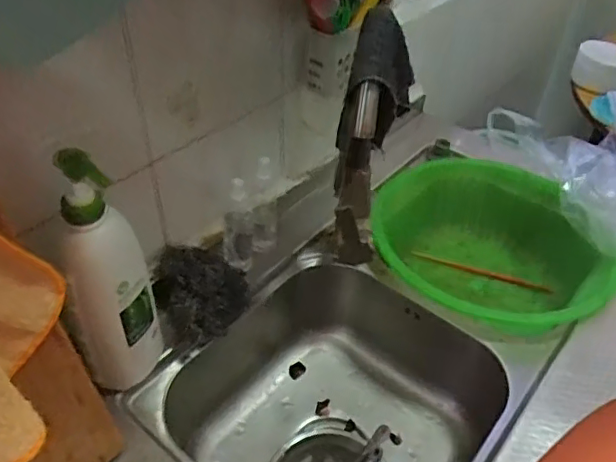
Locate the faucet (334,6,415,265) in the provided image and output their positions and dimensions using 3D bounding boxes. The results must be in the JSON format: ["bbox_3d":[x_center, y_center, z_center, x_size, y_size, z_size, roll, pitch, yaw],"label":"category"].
[{"bbox_3d":[0.063,-0.066,0.614,0.063,0.324,0.172,9,43,8],"label":"faucet"}]

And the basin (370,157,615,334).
[{"bbox_3d":[0.266,0.043,0.862,0.325,0.134,0.316,1,42,-1],"label":"basin"}]

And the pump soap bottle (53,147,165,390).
[{"bbox_3d":[-0.195,0.056,0.565,0.066,0.243,0.078,-3,43,-5],"label":"pump soap bottle"}]

